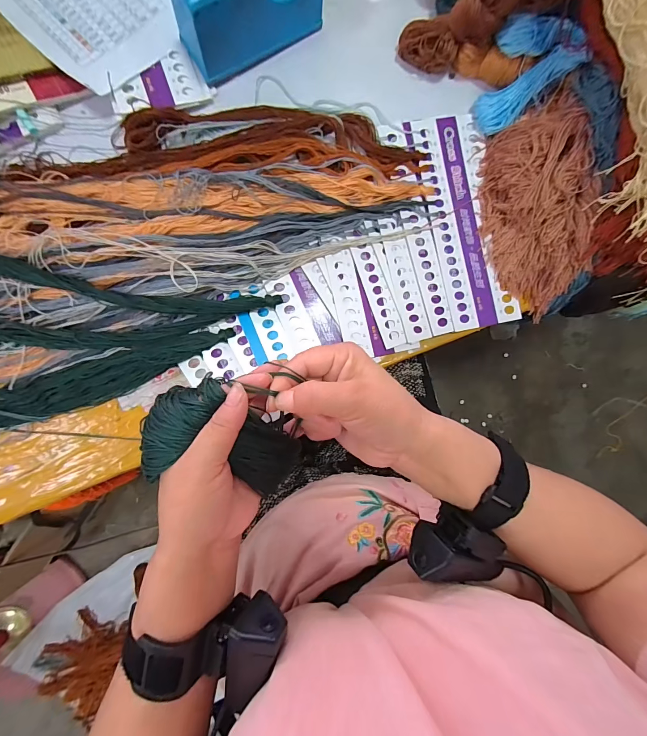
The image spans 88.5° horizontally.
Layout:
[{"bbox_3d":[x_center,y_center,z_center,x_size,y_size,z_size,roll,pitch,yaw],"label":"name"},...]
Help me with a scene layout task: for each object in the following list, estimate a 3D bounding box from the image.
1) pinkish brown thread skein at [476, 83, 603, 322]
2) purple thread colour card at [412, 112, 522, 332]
[{"bbox_3d":[0.225,-0.166,0.347,0.085,0.068,0.213,-15,90,-4],"label":"pinkish brown thread skein"},{"bbox_3d":[0.160,-0.165,0.375,0.079,0.004,0.236,-12,90,-5],"label":"purple thread colour card"}]

